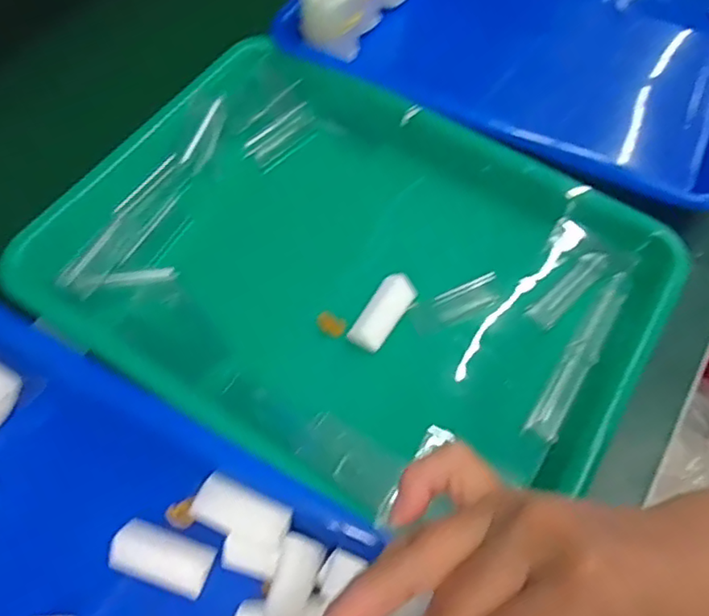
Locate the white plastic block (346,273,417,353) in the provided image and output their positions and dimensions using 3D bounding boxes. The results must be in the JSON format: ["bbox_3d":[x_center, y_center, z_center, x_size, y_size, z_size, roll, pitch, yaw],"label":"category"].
[{"bbox_3d":[0.017,0.002,0.353,0.021,0.012,0.047,33,66,15],"label":"white plastic block"}]

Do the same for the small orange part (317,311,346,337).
[{"bbox_3d":[-0.013,0.009,0.357,0.018,0.006,0.011,25,64,11],"label":"small orange part"}]

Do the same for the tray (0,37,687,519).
[{"bbox_3d":[-0.005,-0.025,0.369,0.338,0.037,0.235,28,65,13],"label":"tray"}]

